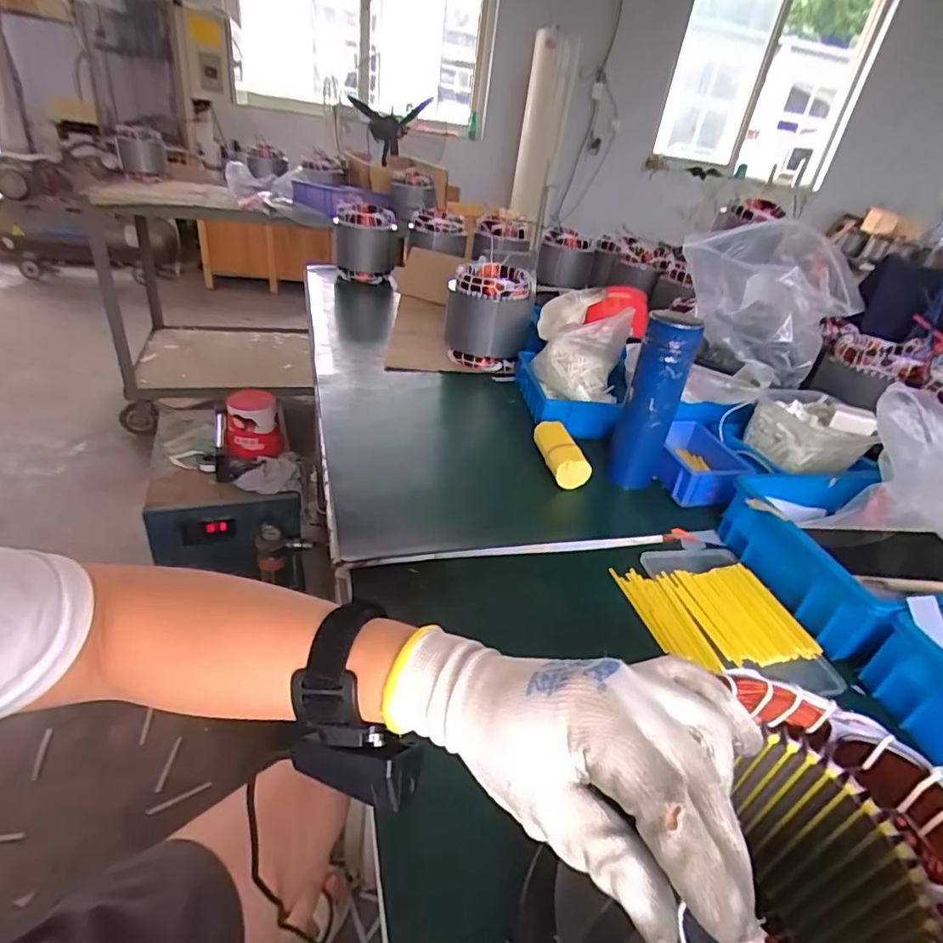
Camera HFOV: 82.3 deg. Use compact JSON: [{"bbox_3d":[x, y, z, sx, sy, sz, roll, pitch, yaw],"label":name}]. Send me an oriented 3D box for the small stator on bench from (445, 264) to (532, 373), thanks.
[{"bbox_3d":[0.032,-0.280,0.986,0.153,0.162,0.123,5,32,-3],"label":"small stator on bench"}]

